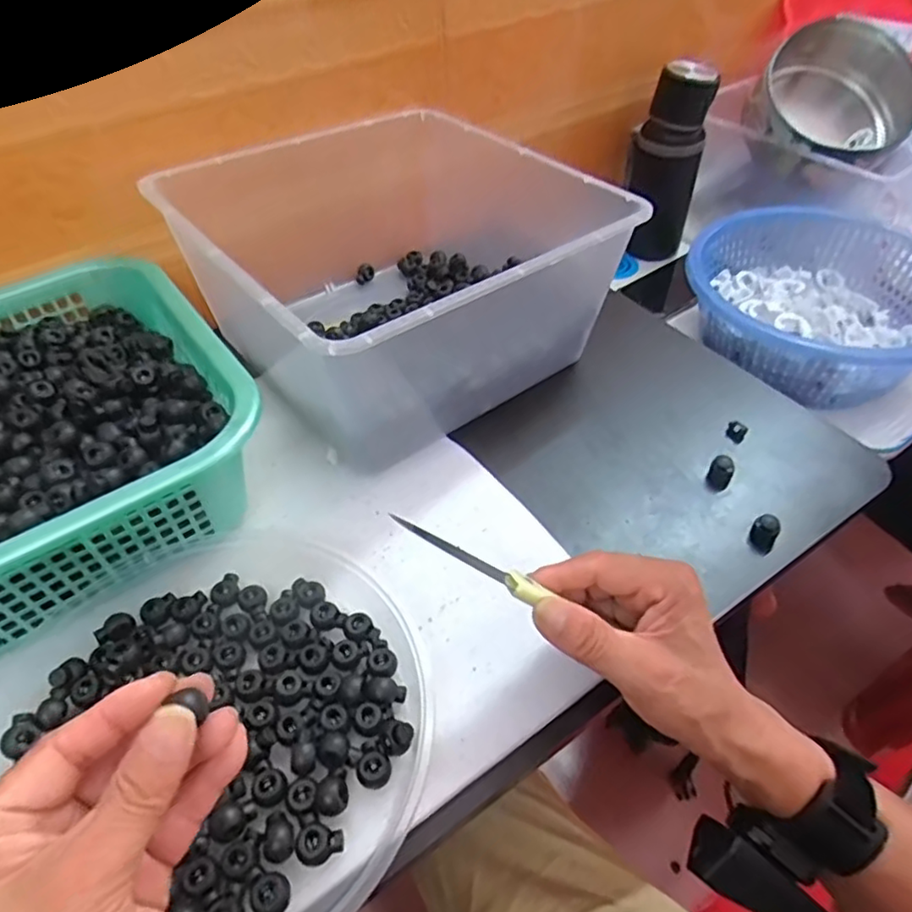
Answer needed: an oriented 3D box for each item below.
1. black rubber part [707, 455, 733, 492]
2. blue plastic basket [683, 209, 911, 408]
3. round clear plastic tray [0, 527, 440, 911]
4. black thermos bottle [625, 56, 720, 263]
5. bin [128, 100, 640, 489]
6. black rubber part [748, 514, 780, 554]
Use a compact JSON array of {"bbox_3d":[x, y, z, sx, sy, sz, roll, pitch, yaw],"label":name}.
[{"bbox_3d":[0.198,0.012,0.474,0.016,0.019,0.018,19,51,18],"label":"black rubber part"},{"bbox_3d":[0.392,-0.172,0.702,0.277,0.089,0.267,-1,48,1],"label":"blue plastic basket"},{"bbox_3d":[-0.126,0.136,0.357,0.243,0.032,0.213,23,52,21],"label":"round clear plastic tray"},{"bbox_3d":[0.259,-0.359,0.793,0.066,0.225,0.069,-14,49,-11],"label":"black thermos bottle"},{"bbox_3d":[-0.051,-0.161,0.548,0.294,0.146,0.317,-30,54,-23],"label":"bin"},{"bbox_3d":[0.212,0.053,0.438,0.017,0.021,0.017,27,54,24],"label":"black rubber part"}]

